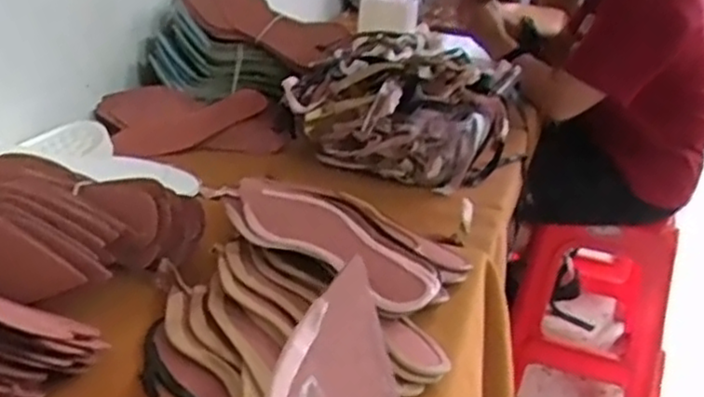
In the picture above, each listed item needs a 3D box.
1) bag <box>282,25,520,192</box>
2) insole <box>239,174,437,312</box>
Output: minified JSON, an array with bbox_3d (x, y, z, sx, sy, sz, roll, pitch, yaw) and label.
[{"bbox_3d":[0.074,-0.143,1.109,0.306,0.152,0.292,6,25,2],"label":"bag"},{"bbox_3d":[-0.028,0.032,0.695,0.088,0.015,0.287,-24,37,-37],"label":"insole"}]

